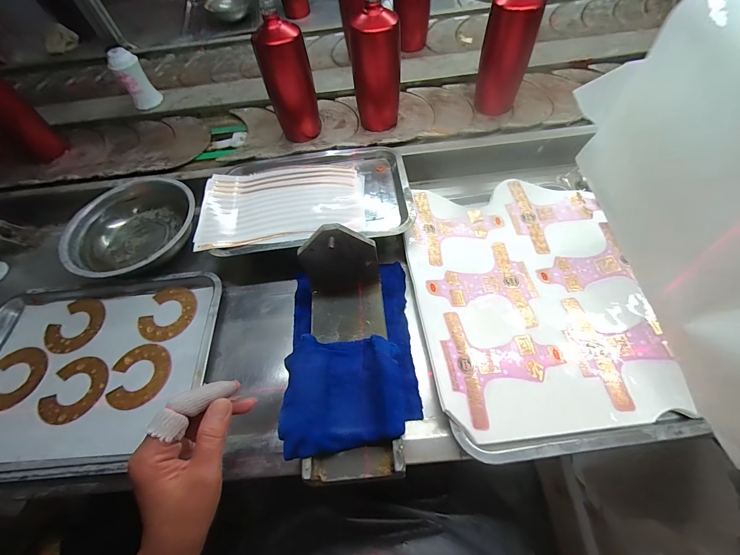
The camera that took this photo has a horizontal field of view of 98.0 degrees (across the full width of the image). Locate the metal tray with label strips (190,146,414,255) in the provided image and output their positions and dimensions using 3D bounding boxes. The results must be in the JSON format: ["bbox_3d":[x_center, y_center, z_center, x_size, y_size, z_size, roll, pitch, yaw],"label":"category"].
[{"bbox_3d":[-0.100,-0.138,0.513,0.308,0.027,0.239,-4,53,1],"label":"metal tray with label strips"}]

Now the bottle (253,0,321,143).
[{"bbox_3d":[-0.144,-0.336,0.566,0.081,0.202,0.064,23,65,18],"label":"bottle"}]

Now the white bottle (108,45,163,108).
[{"bbox_3d":[-0.490,-0.411,0.672,0.056,0.100,0.047,-29,63,-12],"label":"white bottle"}]

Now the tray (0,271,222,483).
[{"bbox_3d":[-0.391,0.118,0.434,0.360,0.029,0.259,-8,57,6],"label":"tray"}]

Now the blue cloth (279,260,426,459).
[{"bbox_3d":[-0.023,0.078,0.401,0.160,0.057,0.243,-8,60,2],"label":"blue cloth"}]

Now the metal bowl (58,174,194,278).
[{"bbox_3d":[-0.395,-0.086,0.532,0.219,0.052,0.193,33,69,21],"label":"metal bowl"}]

